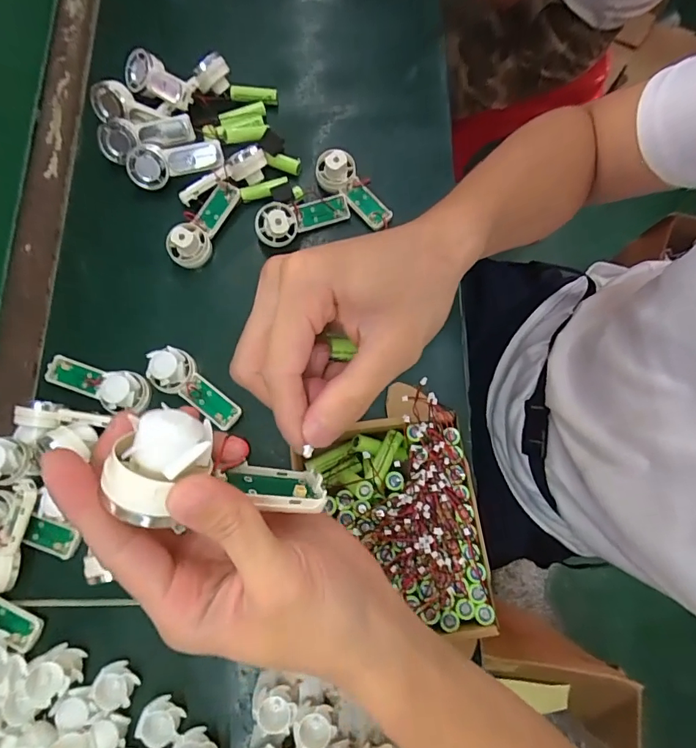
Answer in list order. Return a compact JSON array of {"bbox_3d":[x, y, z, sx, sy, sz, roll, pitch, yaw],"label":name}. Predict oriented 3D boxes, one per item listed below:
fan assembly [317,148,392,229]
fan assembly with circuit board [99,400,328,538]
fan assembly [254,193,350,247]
[{"bbox_3d":[0.006,-0.185,0.463,0.036,0.025,0.093,-45,95,-10],"label":"fan assembly"},{"bbox_3d":[-0.049,0.043,0.194,0.024,0.090,0.042,-3,71,42],"label":"fan assembly with circuit board"},{"bbox_3d":[-0.044,-0.156,0.448,0.092,0.028,0.033,-21,77,-5],"label":"fan assembly"}]

